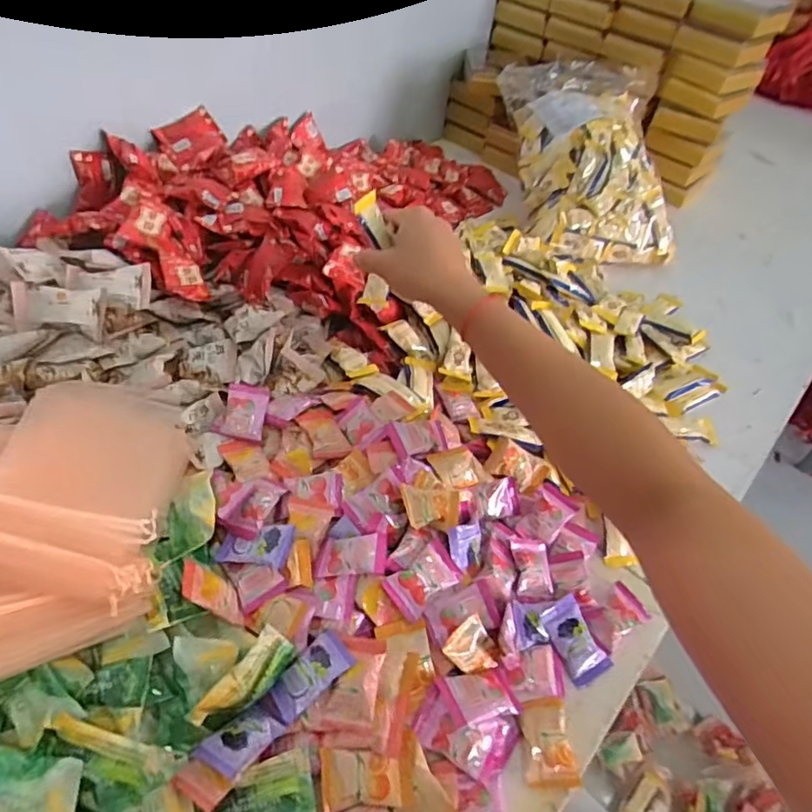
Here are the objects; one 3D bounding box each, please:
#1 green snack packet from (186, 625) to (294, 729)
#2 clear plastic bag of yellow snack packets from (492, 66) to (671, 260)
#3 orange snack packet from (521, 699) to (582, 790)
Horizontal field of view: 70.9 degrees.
[{"bbox_3d":[-0.101,0.172,0.359,0.022,0.021,0.067,35,53,23],"label":"green snack packet"},{"bbox_3d":[0.251,-0.348,0.803,0.217,0.149,0.271,1,48,-6],"label":"clear plastic bag of yellow snack packets"},{"bbox_3d":[0.095,0.221,0.377,0.033,0.007,0.051,1,48,-5],"label":"orange snack packet"}]

